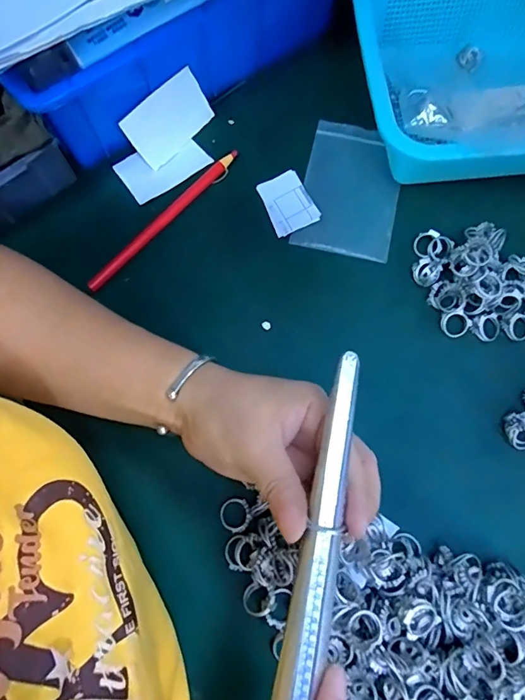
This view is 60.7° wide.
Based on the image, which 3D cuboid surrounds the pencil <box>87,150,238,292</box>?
[{"bbox_3d":[-0.080,-0.108,0.371,0.008,0.008,0.165,41,79,11],"label":"pencil"}]

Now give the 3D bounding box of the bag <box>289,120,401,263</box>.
[{"bbox_3d":[0.074,-0.135,0.374,0.077,0.004,0.121,13,75,5],"label":"bag"}]

